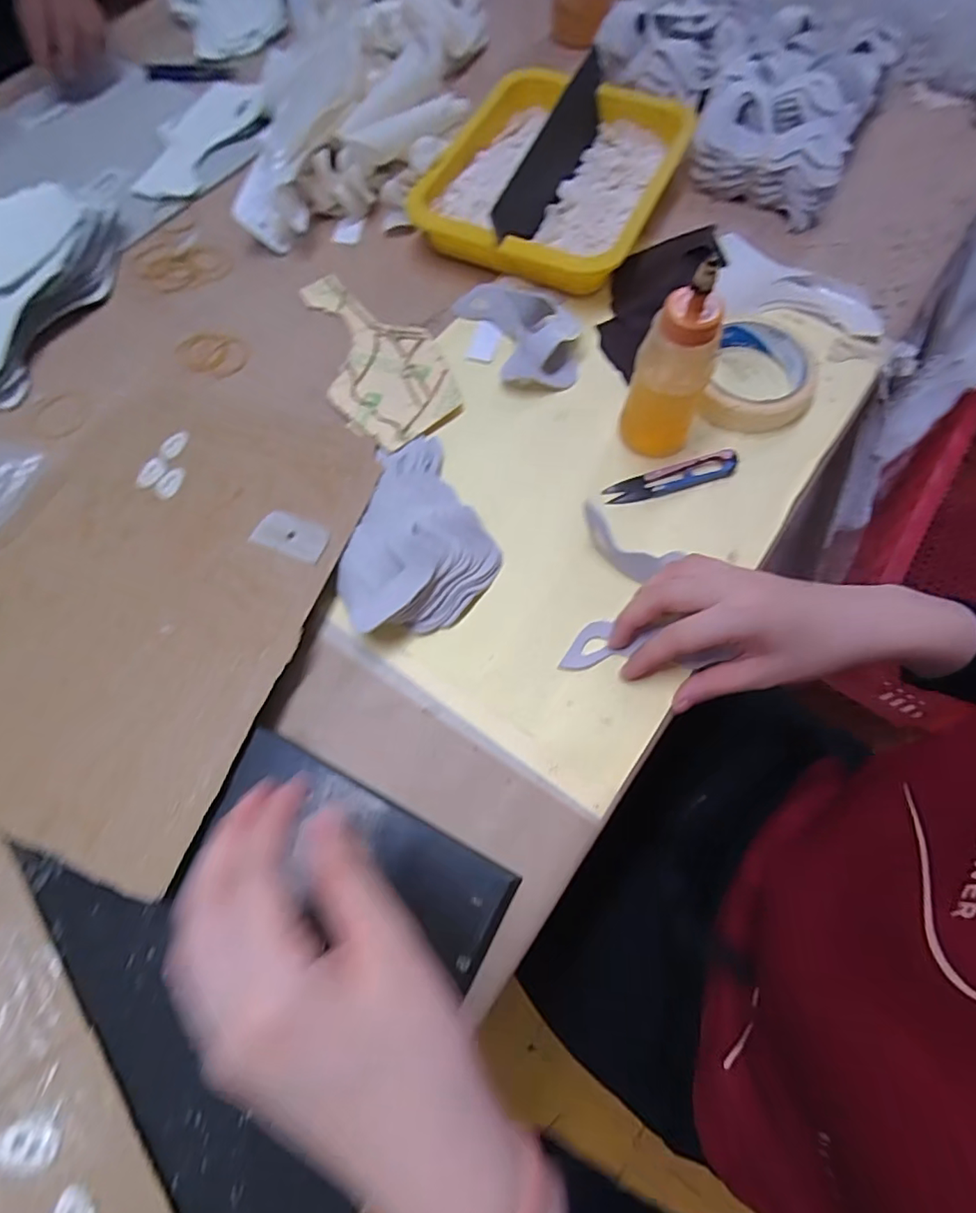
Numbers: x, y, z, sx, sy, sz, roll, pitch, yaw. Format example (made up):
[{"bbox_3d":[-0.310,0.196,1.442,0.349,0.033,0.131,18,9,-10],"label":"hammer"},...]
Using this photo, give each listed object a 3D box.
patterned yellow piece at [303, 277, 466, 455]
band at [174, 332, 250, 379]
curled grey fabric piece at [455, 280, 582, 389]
[{"bbox_3d":[-0.092,-0.214,0.470,0.093,0.008,0.200,-21,66,-9],"label":"patterned yellow piece"},{"bbox_3d":[-0.234,-0.213,0.469,0.068,0.004,0.042,18,75,10],"label":"band"},{"bbox_3d":[0.029,-0.232,0.458,0.070,0.034,0.120,-24,67,-10],"label":"curled grey fabric piece"}]

